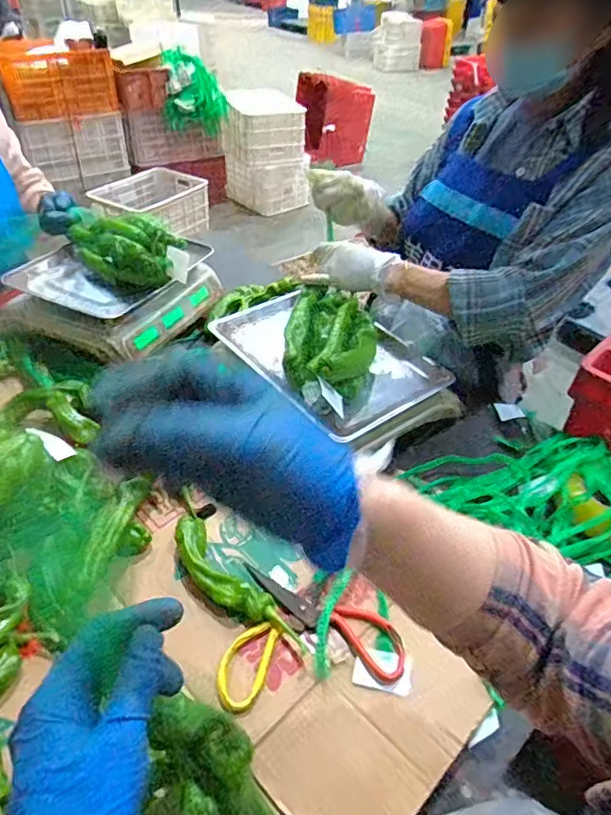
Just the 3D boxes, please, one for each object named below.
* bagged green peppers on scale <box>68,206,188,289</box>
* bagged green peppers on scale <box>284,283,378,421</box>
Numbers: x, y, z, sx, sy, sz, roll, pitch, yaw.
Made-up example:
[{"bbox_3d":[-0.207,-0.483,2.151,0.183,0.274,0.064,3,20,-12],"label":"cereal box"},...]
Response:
[{"bbox_3d":[-0.327,-0.285,0.939,0.220,0.089,0.107,16,44,14],"label":"bagged green peppers on scale"},{"bbox_3d":[0.037,-0.086,0.792,0.131,0.078,0.232,8,42,5],"label":"bagged green peppers on scale"}]

